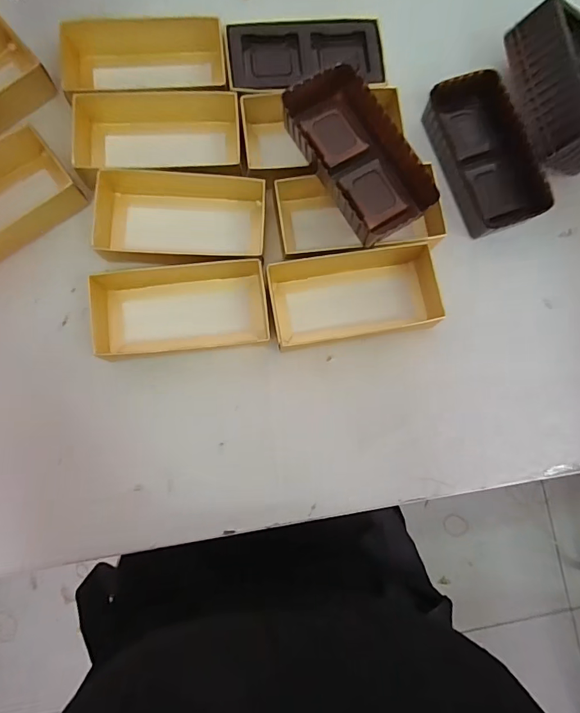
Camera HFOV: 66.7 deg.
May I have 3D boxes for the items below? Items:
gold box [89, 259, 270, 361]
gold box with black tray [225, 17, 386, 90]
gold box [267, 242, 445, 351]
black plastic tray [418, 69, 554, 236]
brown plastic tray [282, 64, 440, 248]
[{"bbox_3d":[-0.078,-0.034,0.313,0.119,0.031,0.061,-7,84,-4],"label":"gold box"},{"bbox_3d":[0.011,-0.218,0.331,0.111,0.032,0.050,-4,84,-4],"label":"gold box with black tray"},{"bbox_3d":[0.044,-0.046,0.315,0.112,0.028,0.066,-8,84,-4],"label":"gold box"},{"bbox_3d":[0.145,-0.151,0.332,0.055,0.032,0.114,-20,85,-5],"label":"black plastic tray"},{"bbox_3d":[0.045,-0.134,0.295,0.054,0.022,0.111,-34,85,-6],"label":"brown plastic tray"}]

